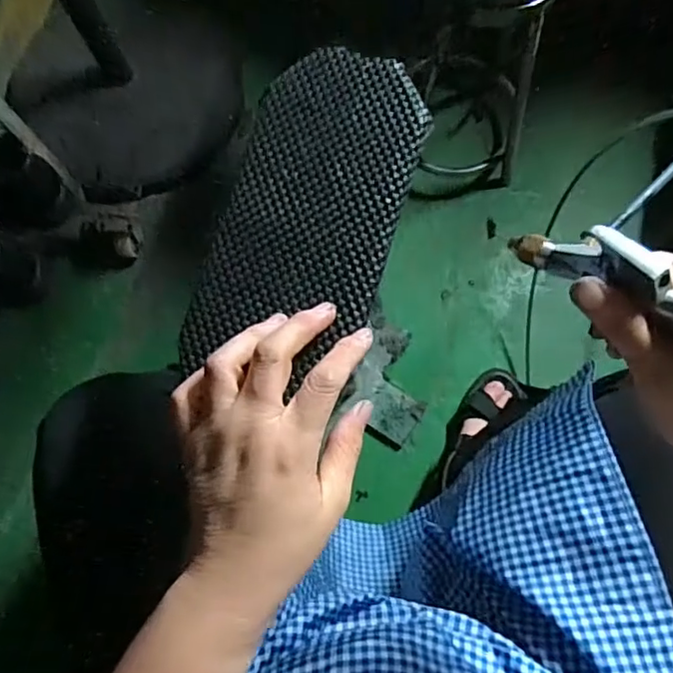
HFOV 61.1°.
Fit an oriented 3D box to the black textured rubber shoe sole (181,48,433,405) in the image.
[{"bbox_3d":[-0.014,-0.076,0.341,0.100,0.014,0.205,18,78,5],"label":"black textured rubber shoe sole"}]

